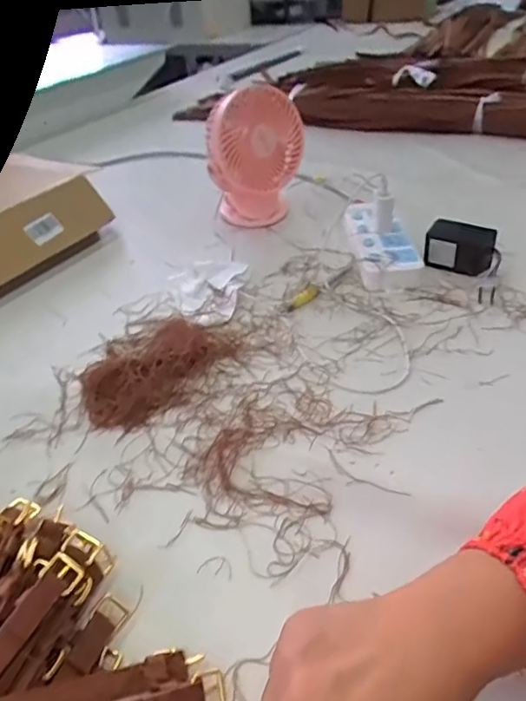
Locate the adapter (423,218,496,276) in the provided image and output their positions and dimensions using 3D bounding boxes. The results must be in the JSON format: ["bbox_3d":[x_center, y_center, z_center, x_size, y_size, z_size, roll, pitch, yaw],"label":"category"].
[{"bbox_3d":[0.244,-0.129,0.671,0.080,0.050,0.046,10,41,16],"label":"adapter"}]

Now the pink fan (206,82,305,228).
[{"bbox_3d":[-0.009,-0.261,0.747,0.124,0.187,0.095,-1,39,3],"label":"pink fan"}]

